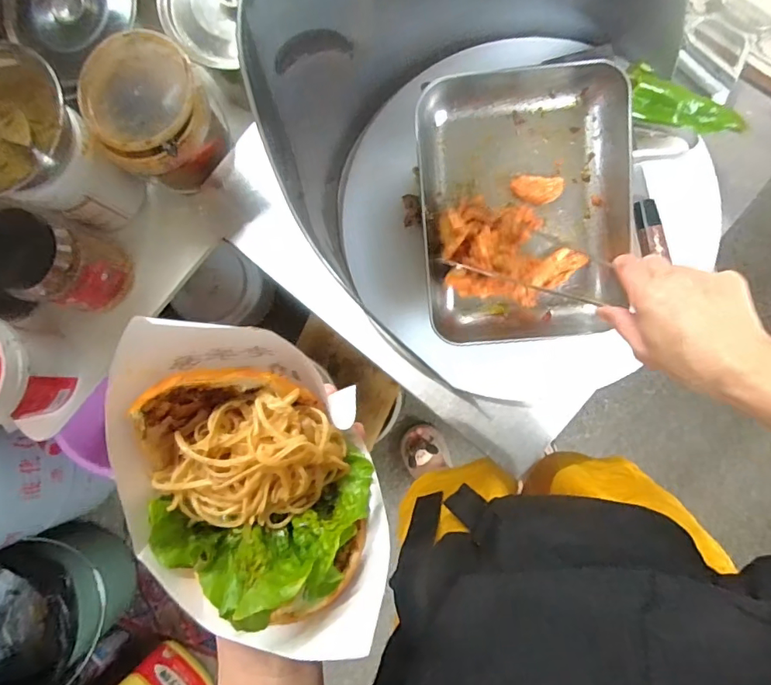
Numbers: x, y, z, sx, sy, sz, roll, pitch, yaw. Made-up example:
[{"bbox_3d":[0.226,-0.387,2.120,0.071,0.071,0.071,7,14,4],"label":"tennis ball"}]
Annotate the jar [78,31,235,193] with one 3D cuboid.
[{"bbox_3d":[-0.261,-0.259,0.576,0.140,0.099,0.146,-39,83,2],"label":"jar"}]

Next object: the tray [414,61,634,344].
[{"bbox_3d":[0.135,-0.133,0.495,0.194,0.051,0.262,-6,98,1],"label":"tray"}]

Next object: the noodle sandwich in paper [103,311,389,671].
[{"bbox_3d":[-0.061,0.068,0.236,0.106,0.063,0.151,-5,86,5],"label":"noodle sandwich in paper"}]

